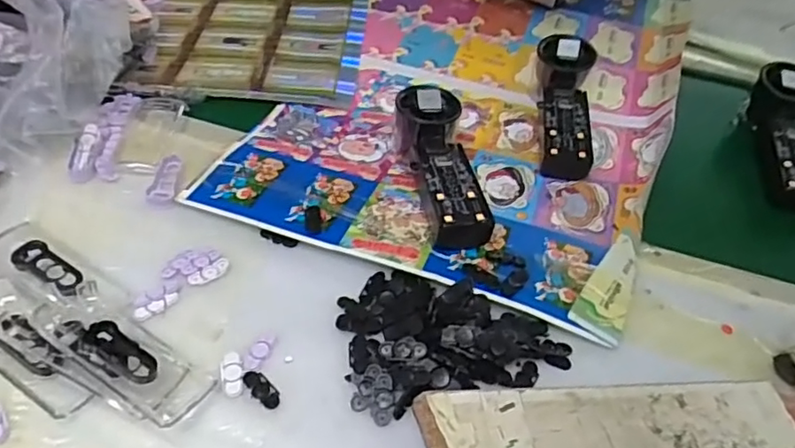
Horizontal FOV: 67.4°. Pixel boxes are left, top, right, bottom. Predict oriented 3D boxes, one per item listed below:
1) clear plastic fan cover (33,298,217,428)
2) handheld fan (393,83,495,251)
[{"bbox_3d":[-0.168,0.079,0.362,0.113,0.017,0.045,31,50,11],"label":"clear plastic fan cover"},{"bbox_3d":[0.032,-0.047,0.491,0.058,0.051,0.160,-1,46,-9],"label":"handheld fan"}]

